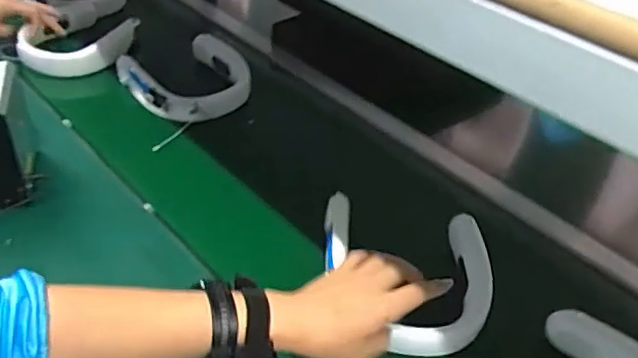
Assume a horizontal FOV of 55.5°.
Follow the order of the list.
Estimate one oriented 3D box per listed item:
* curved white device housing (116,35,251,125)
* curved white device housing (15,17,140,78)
[{"bbox_3d":[-0.214,-0.168,1.030,0.174,0.059,0.190,-32,56,-33],"label":"curved white device housing"},{"bbox_3d":[-0.419,-0.233,1.063,0.200,0.052,0.102,-8,46,-15],"label":"curved white device housing"}]

